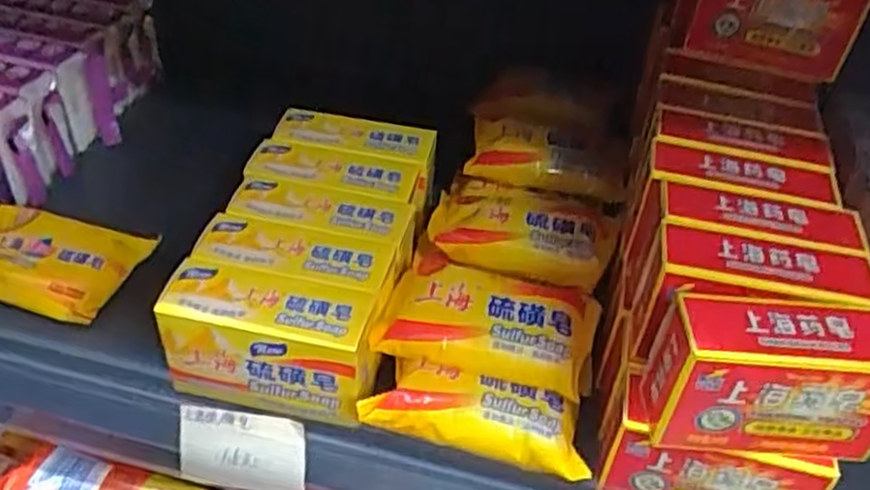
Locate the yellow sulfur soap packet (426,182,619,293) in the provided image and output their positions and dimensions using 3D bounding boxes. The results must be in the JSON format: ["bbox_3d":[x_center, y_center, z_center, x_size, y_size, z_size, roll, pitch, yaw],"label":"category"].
[{"bbox_3d":[0.049,-0.007,0.441,0.103,0.020,0.063,17,42,14],"label":"yellow sulfur soap packet"}]

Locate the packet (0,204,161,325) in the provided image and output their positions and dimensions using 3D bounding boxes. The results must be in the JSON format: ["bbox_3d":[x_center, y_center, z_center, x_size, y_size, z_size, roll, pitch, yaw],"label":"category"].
[{"bbox_3d":[-0.229,0.008,0.441,0.106,0.019,0.065,9,40,5],"label":"packet"}]

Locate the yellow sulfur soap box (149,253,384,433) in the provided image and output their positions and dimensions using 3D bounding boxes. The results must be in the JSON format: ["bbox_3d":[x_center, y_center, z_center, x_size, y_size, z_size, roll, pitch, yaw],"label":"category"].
[{"bbox_3d":[-0.082,0.050,0.385,0.101,0.063,0.038,10,40,6],"label":"yellow sulfur soap box"}]

